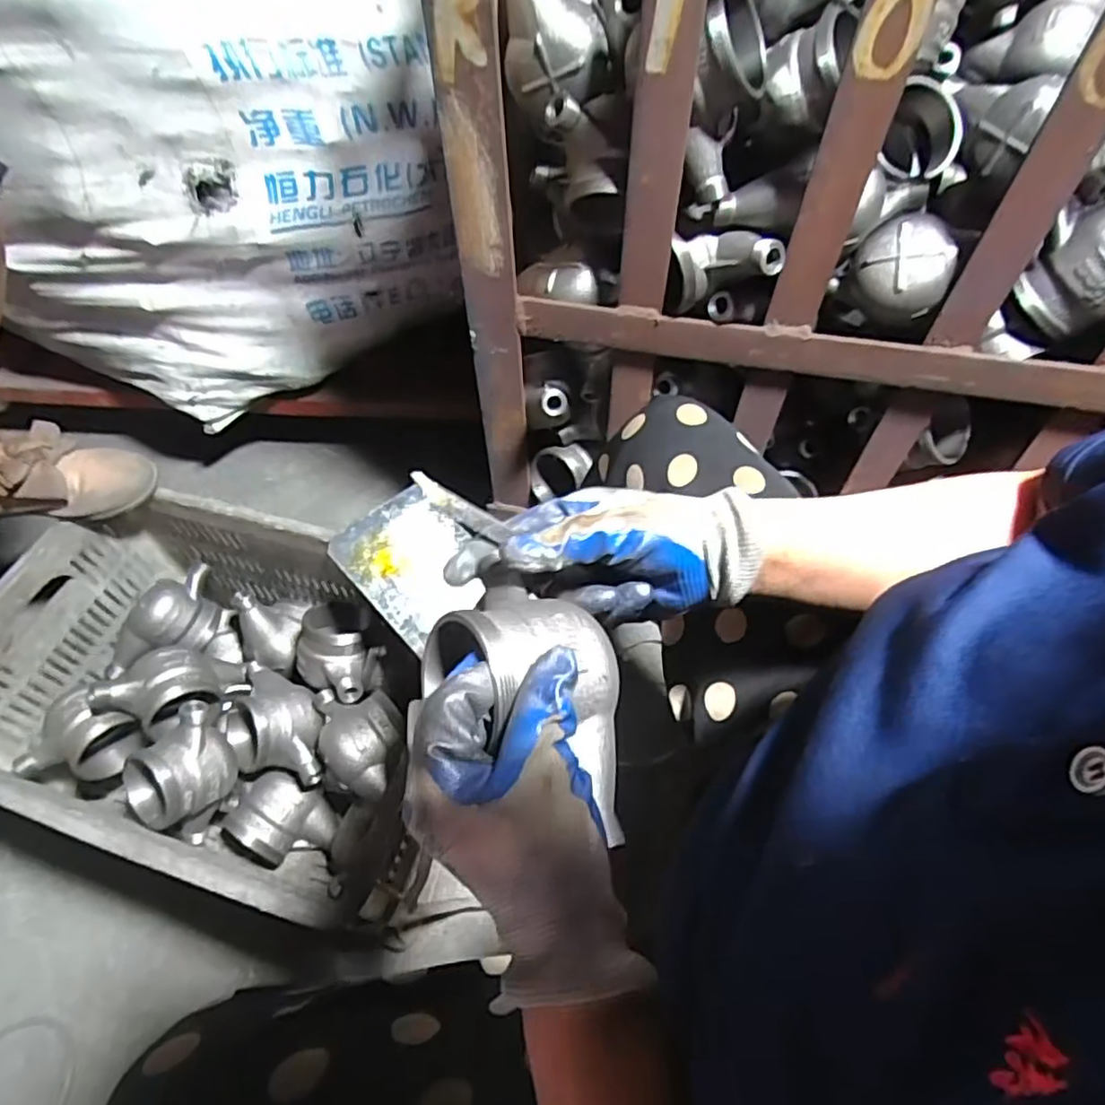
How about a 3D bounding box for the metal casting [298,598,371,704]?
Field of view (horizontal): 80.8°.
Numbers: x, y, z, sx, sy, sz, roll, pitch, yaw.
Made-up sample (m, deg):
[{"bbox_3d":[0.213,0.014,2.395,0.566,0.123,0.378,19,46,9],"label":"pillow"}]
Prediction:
[{"bbox_3d":[-0.246,0.111,0.728,0.083,0.075,0.122,-2,55,-1],"label":"metal casting"}]

